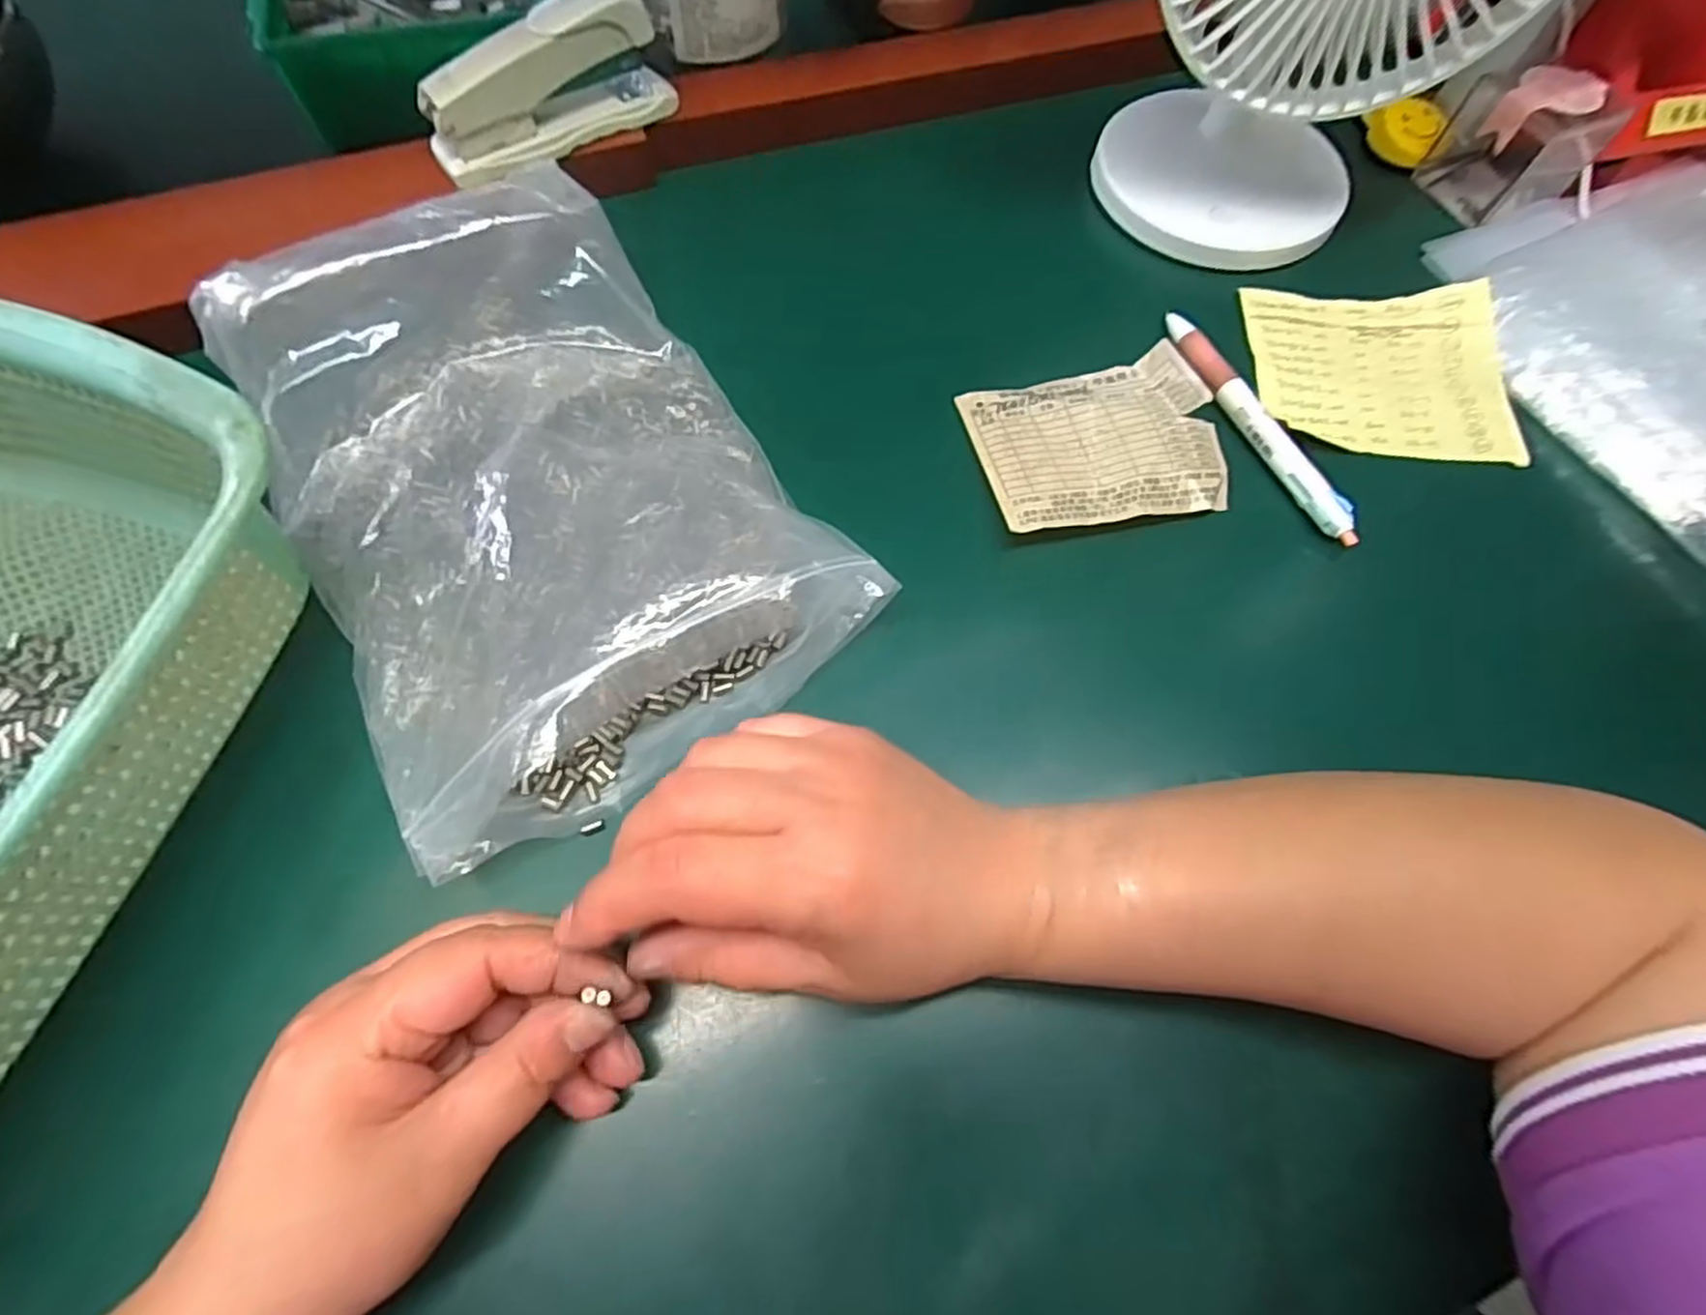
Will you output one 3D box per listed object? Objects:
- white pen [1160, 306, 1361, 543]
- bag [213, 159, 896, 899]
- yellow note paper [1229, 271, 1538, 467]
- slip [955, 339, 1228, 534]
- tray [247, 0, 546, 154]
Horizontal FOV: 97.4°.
[{"bbox_3d":[0.187,-0.110,0.350,0.013,0.016,0.142,-22,69,-12],"label":"white pen"},{"bbox_3d":[-0.126,-0.071,0.290,0.178,0.066,0.239,-31,71,-15],"label":"bag"},{"bbox_3d":[0.262,-0.145,0.371,0.119,0.014,0.100,2,66,-2],"label":"yellow note paper"},{"bbox_3d":[0.111,-0.099,0.344,0.107,0.021,0.086,-11,67,-8],"label":"slip"},{"bbox_3d":[-0.240,-0.348,0.416,0.146,0.049,0.105,-17,68,-10],"label":"tray"}]

